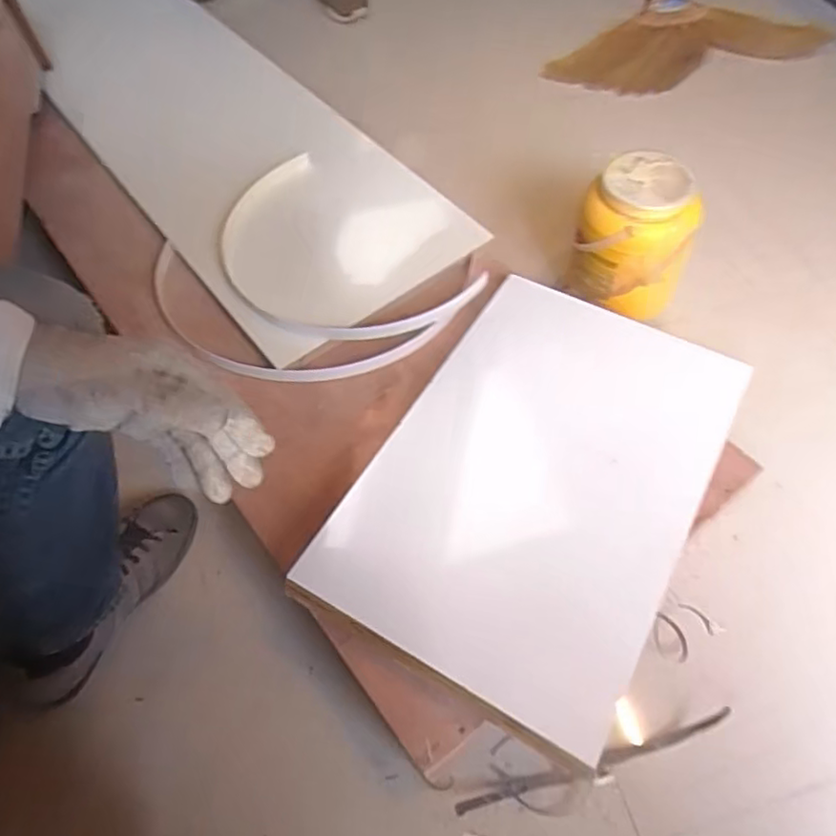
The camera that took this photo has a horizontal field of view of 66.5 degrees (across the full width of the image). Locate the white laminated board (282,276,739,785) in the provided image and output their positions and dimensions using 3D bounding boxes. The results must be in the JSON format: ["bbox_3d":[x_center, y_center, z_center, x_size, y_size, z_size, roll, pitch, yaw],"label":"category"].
[{"bbox_3d":[0.131,0.061,0.691,0.317,0.021,0.484,26,63,18],"label":"white laminated board"}]

